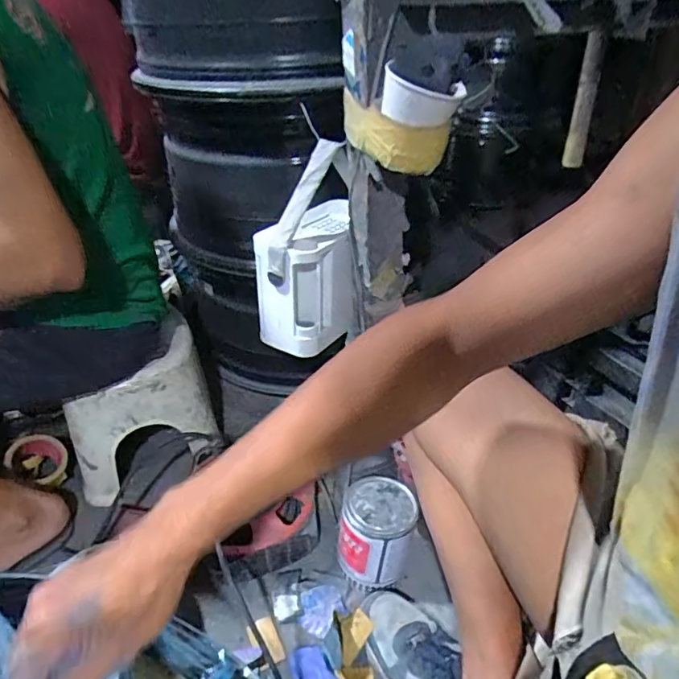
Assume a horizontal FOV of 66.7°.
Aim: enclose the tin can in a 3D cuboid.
[{"bbox_3d":[0.054,0.278,0.747,0.106,0.117,0.103,4,34,7],"label":"tin can"}]

